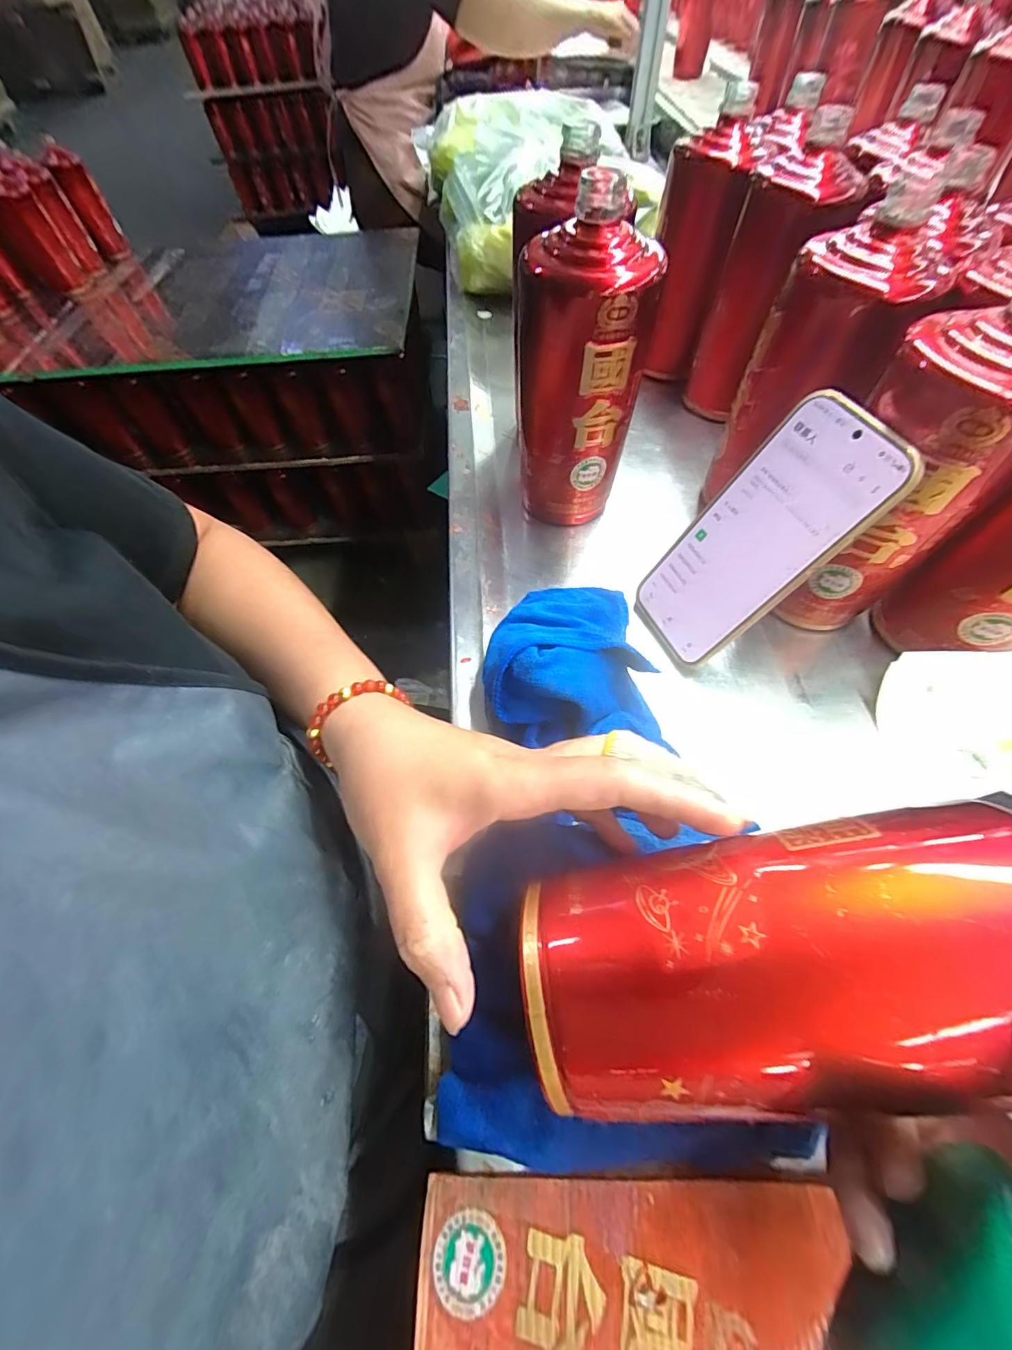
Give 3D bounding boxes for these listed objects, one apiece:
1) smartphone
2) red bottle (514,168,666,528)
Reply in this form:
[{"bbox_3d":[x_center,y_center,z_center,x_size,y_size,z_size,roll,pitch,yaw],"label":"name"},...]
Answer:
[{"bbox_3d":[0.144,-0.076,0.279,0.007,0.157,0.072,-8,59,-36],"label":"smartphone"},{"bbox_3d":[0.050,-0.196,0.323,0.080,0.189,0.069,-4,59,0],"label":"red bottle"}]

